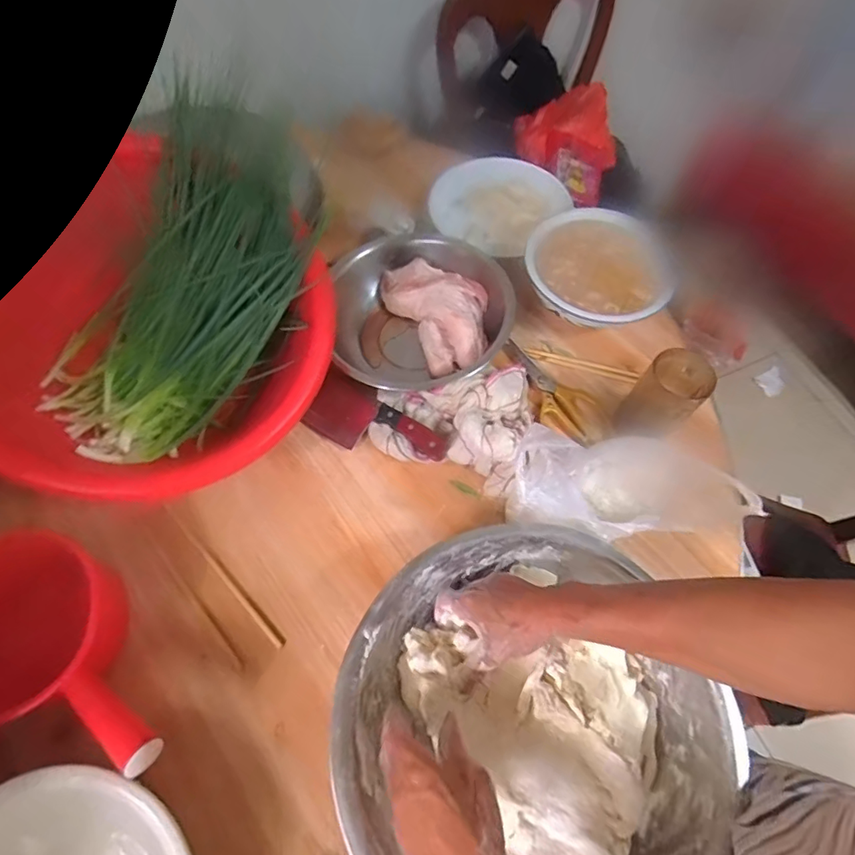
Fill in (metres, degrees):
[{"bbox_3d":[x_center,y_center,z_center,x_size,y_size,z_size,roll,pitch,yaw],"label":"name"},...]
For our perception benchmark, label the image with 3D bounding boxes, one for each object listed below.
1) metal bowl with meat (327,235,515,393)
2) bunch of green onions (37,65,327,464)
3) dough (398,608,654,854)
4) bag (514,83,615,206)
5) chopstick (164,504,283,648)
[{"bbox_3d":[-0.013,-0.179,0.742,0.242,0.087,0.250,0,65,-1],"label":"metal bowl with meat"},{"bbox_3d":[-0.297,-0.176,0.650,0.228,0.116,0.444,31,95,13],"label":"bunch of green onions"},{"bbox_3d":[0.099,0.315,0.487,0.258,0.084,0.203,7,65,3],"label":"dough"},{"bbox_3d":[0.294,-0.612,1.077,0.216,0.119,0.228,19,66,8],"label":"bag"},{"bbox_3d":[-0.254,0.178,0.619,0.008,0.006,0.232,-42,72,-18],"label":"chopstick"}]

